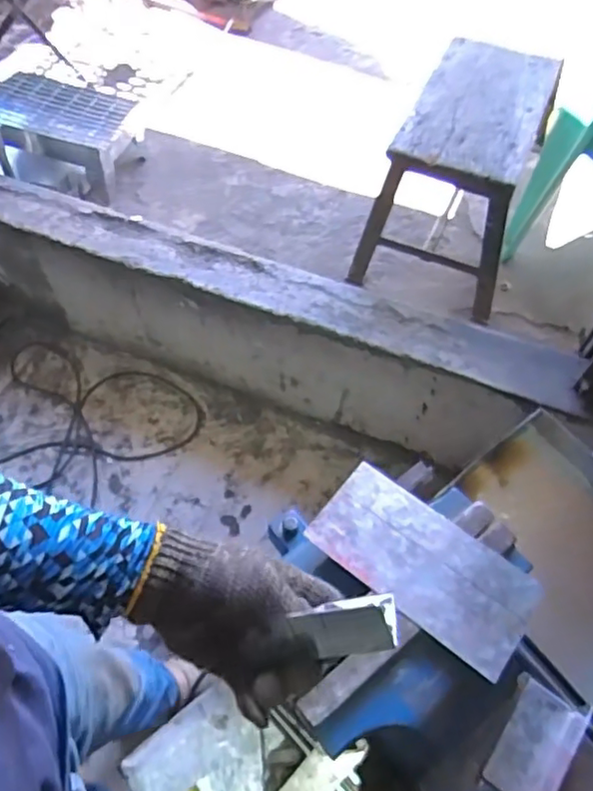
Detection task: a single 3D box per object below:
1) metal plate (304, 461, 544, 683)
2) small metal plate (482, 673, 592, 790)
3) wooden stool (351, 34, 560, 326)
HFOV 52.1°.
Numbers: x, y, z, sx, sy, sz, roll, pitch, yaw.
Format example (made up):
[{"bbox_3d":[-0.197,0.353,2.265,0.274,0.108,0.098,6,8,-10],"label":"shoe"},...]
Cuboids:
[{"bbox_3d":[0.118,0.156,0.566,0.204,0.008,0.101,34,64,17],"label":"metal plate"},{"bbox_3d":[0.216,0.314,0.546,0.062,0.023,0.104,28,56,18],"label":"small metal plate"},{"bbox_3d":[0.348,-0.486,1.342,0.320,0.364,0.419,18,61,9],"label":"wooden stool"}]

